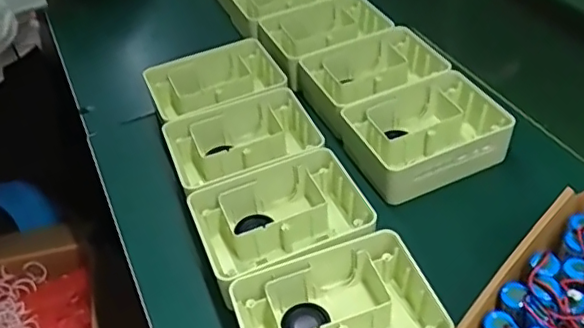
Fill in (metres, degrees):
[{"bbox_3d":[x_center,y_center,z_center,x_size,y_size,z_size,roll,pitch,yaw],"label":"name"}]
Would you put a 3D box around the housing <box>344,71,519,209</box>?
[{"bbox_3d":[0.130,-0.026,0.585,0.147,0.058,0.115,-18,45,-14],"label":"housing"}]

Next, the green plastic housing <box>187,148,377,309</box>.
[{"bbox_3d":[-0.007,0.057,0.513,0.140,0.058,0.114,-16,44,-13],"label":"green plastic housing"}]

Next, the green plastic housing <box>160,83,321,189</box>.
[{"bbox_3d":[-0.044,-0.012,0.589,0.149,0.057,0.108,-19,45,-16],"label":"green plastic housing"}]

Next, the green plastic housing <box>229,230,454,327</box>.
[{"bbox_3d":[0.036,0.123,0.439,0.139,0.055,0.104,-16,44,-12],"label":"green plastic housing"}]

